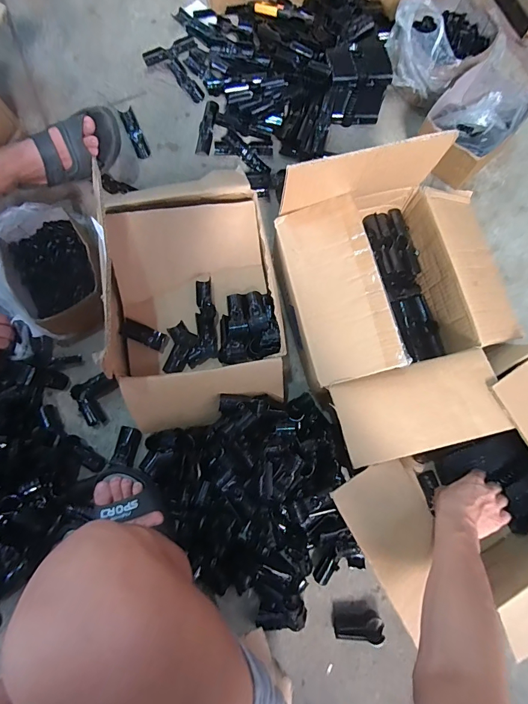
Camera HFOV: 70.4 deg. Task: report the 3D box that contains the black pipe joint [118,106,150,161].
[{"bbox_3d":[-0.291,-0.492,0.840,0.032,0.016,0.132,-23,80,-4],"label":"black pipe joint"}]

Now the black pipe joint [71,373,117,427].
[{"bbox_3d":[-0.330,0.086,0.707,0.058,0.026,0.095,18,80,4],"label":"black pipe joint"}]

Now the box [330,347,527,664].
[{"bbox_3d":[0.345,0.227,0.609,0.406,0.160,0.469,-27,80,-4],"label":"box"}]

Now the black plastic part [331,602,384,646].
[{"bbox_3d":[0.163,0.469,0.651,0.080,0.033,0.053,0,80,1],"label":"black plastic part"}]

